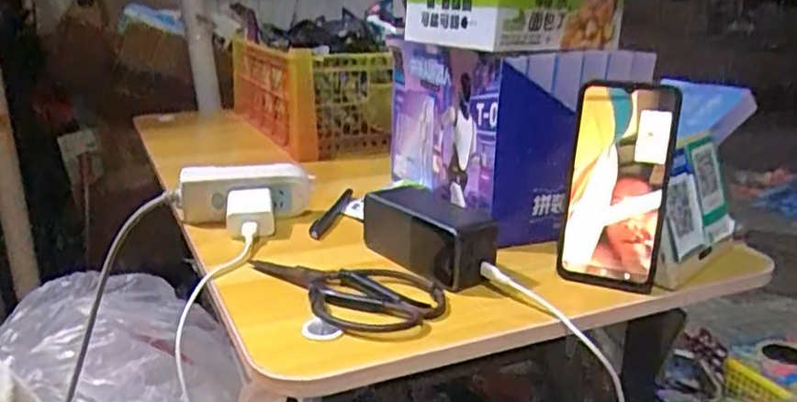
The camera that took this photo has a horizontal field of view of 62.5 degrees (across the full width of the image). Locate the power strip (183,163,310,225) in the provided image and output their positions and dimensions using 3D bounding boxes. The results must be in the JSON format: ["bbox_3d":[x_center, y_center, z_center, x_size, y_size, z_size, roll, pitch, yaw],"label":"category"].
[{"bbox_3d":[-0.150,-0.009,0.658,0.130,0.054,0.027,-6,20,-19],"label":"power strip"}]

